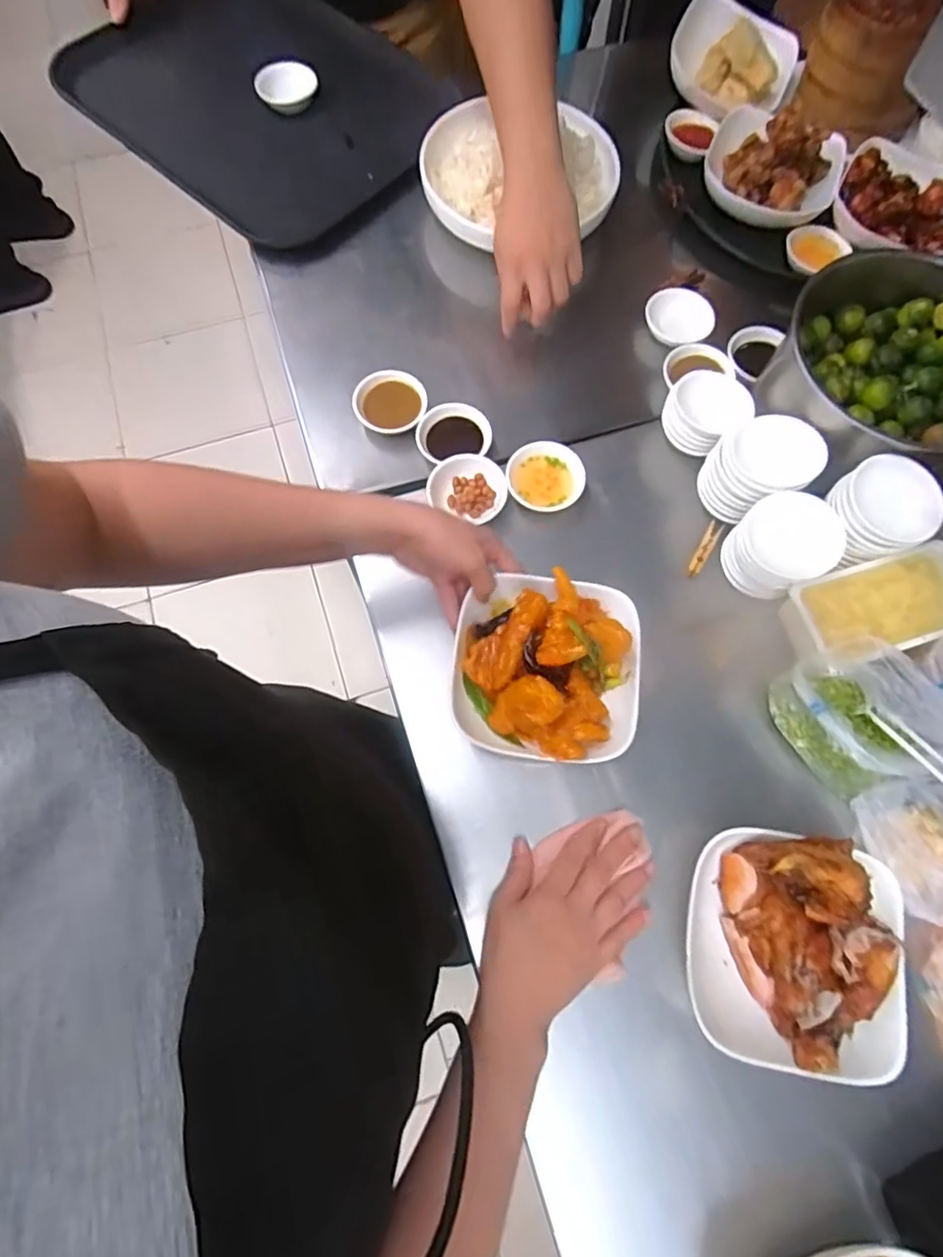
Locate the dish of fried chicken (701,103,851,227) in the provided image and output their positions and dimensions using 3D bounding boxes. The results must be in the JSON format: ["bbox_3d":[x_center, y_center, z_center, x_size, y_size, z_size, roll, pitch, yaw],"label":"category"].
[{"bbox_3d":[0.354,-0.546,0.674,0.157,0.058,0.129,29,75,9],"label":"dish of fried chicken"}]

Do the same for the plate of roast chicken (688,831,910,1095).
[{"bbox_3d":[0.229,0.224,0.404,0.138,0.075,0.151,6,72,3],"label":"plate of roast chicken"}]

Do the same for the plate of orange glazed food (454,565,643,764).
[{"bbox_3d":[0.061,0.028,0.459,0.148,0.061,0.148,0,72,1],"label":"plate of orange glazed food"}]

